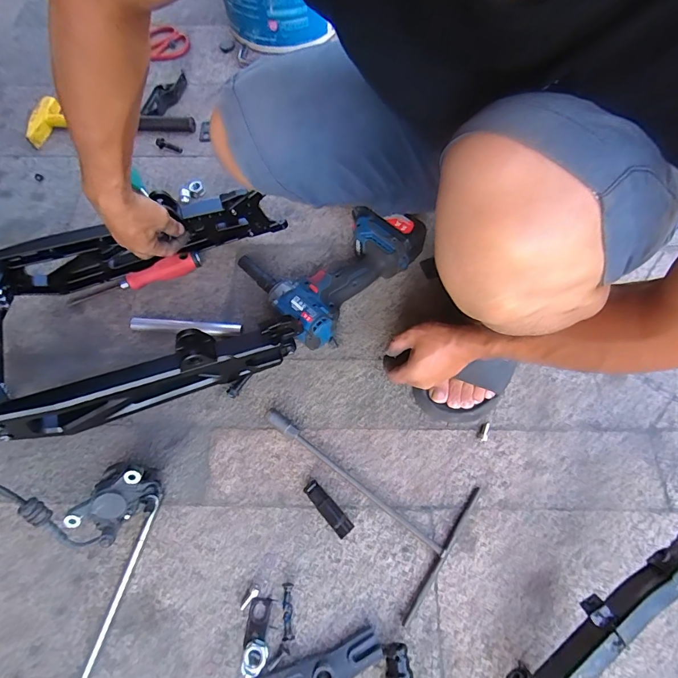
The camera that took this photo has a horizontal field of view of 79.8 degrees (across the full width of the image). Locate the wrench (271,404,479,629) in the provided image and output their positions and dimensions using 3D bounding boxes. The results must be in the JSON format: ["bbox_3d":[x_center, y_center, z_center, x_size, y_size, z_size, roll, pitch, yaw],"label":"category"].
[{"bbox_3d":[0.014,0.185,0.520,0.285,0.020,0.170,33,71,14],"label":"wrench"}]

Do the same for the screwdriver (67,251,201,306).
[{"bbox_3d":[-0.317,-0.091,0.627,0.203,0.029,0.023,-21,68,-3],"label":"screwdriver"}]

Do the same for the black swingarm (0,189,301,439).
[{"bbox_3d":[-0.291,-0.037,0.555,0.438,0.109,0.261,-15,67,-6],"label":"black swingarm"}]

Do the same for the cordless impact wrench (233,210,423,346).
[{"bbox_3d":[0.005,-0.109,0.611,0.247,0.080,0.153,-34,70,-13],"label":"cordless impact wrench"}]

